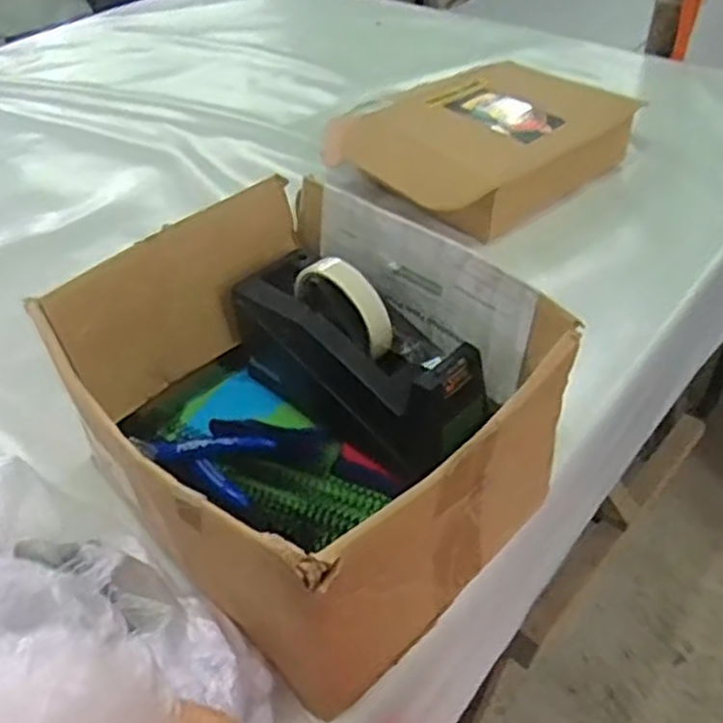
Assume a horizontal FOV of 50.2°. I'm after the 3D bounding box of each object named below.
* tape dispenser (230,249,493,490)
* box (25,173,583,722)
[{"bbox_3d":[-0.005,-0.007,0.565,0.210,0.109,0.077,32,51,32],"label":"tape dispenser"},{"bbox_3d":[-0.039,0.025,0.531,0.292,0.149,0.264,32,51,32],"label":"box"}]

